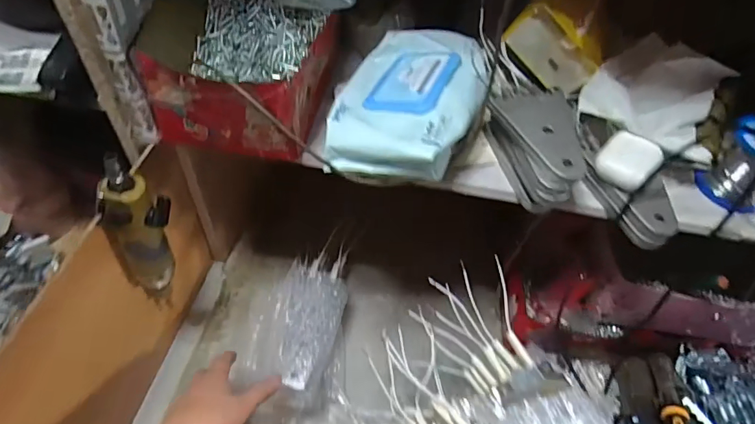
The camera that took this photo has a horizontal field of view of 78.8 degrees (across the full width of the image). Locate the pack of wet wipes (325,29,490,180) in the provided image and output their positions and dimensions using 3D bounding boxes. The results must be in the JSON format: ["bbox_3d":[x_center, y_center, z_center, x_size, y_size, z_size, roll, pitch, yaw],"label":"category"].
[{"bbox_3d":[0.032,-0.101,0.404,0.120,0.042,0.178,14,50,7],"label":"pack of wet wipes"}]

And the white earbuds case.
[{"bbox_3d":[0.211,-0.044,0.388,0.044,0.019,0.051,37,56,24],"label":"white earbuds case"}]

